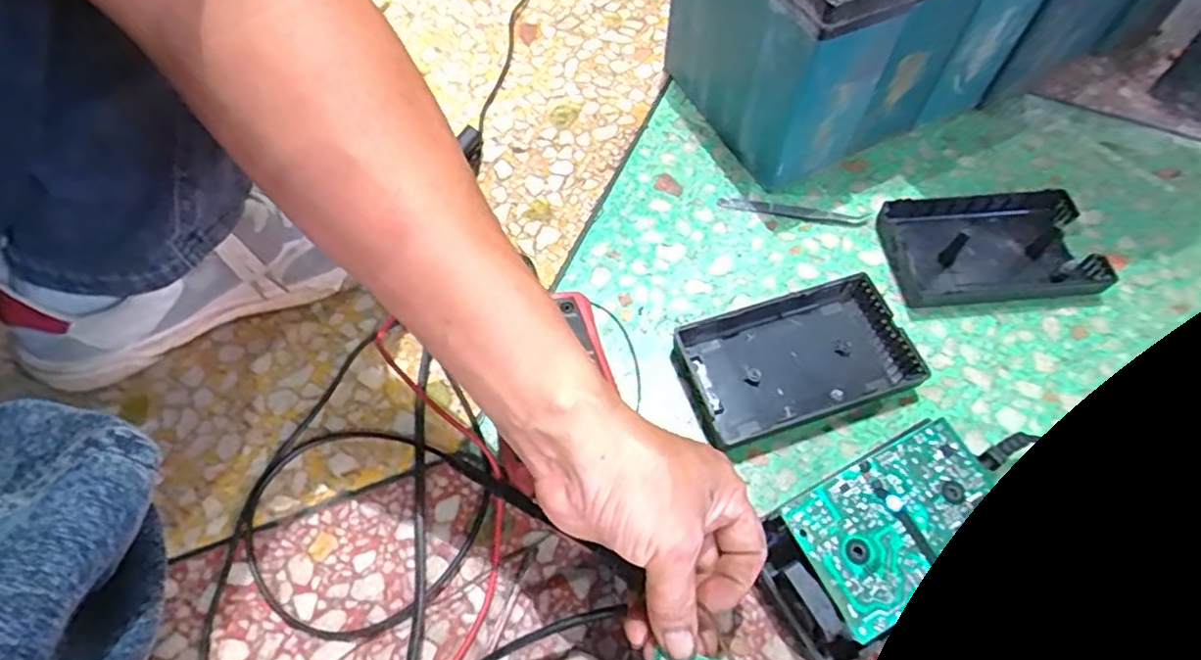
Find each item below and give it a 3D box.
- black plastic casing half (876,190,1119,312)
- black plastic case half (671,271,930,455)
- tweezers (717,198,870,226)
[{"bbox_3d":[0.300,-0.064,0.511,0.158,0.017,0.093,-5,60,-3],"label":"black plastic casing half"},{"bbox_3d":[0.134,0.020,0.457,0.155,0.021,0.089,-17,61,-10],"label":"black plastic case half"},{"bbox_3d":[0.153,-0.095,0.527,0.115,0.004,0.014,9,60,5],"label":"tweezers"}]

